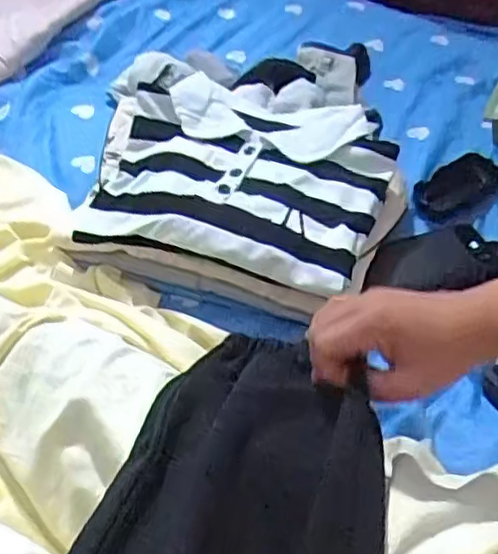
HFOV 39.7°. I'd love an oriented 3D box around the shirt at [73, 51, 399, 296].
[{"bbox_3d":[-0.016,-0.116,0.704,0.303,0.066,0.253,10,44,7],"label":"shirt"}]

